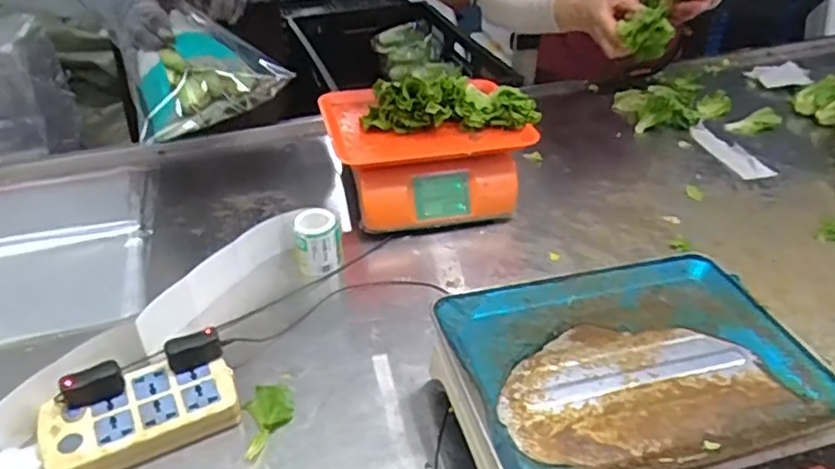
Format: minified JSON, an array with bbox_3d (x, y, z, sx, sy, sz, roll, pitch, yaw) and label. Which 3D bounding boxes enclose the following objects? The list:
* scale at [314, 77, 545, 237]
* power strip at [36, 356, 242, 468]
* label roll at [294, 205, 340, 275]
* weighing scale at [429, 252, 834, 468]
[{"bbox_3d":[0.015,-0.117,0.998,0.297,0.135,0.209,-9,37,-12],"label":"scale"},{"bbox_3d":[-0.278,0.184,0.651,0.180,0.029,0.100,-19,40,-25],"label":"power strip"},{"bbox_3d":[-0.135,0.010,0.873,0.064,0.066,0.063,-7,37,-10],"label":"label roll"},{"bbox_3d":[0.204,0.180,0.596,0.343,0.105,0.335,-10,37,-15],"label":"weighing scale"}]

